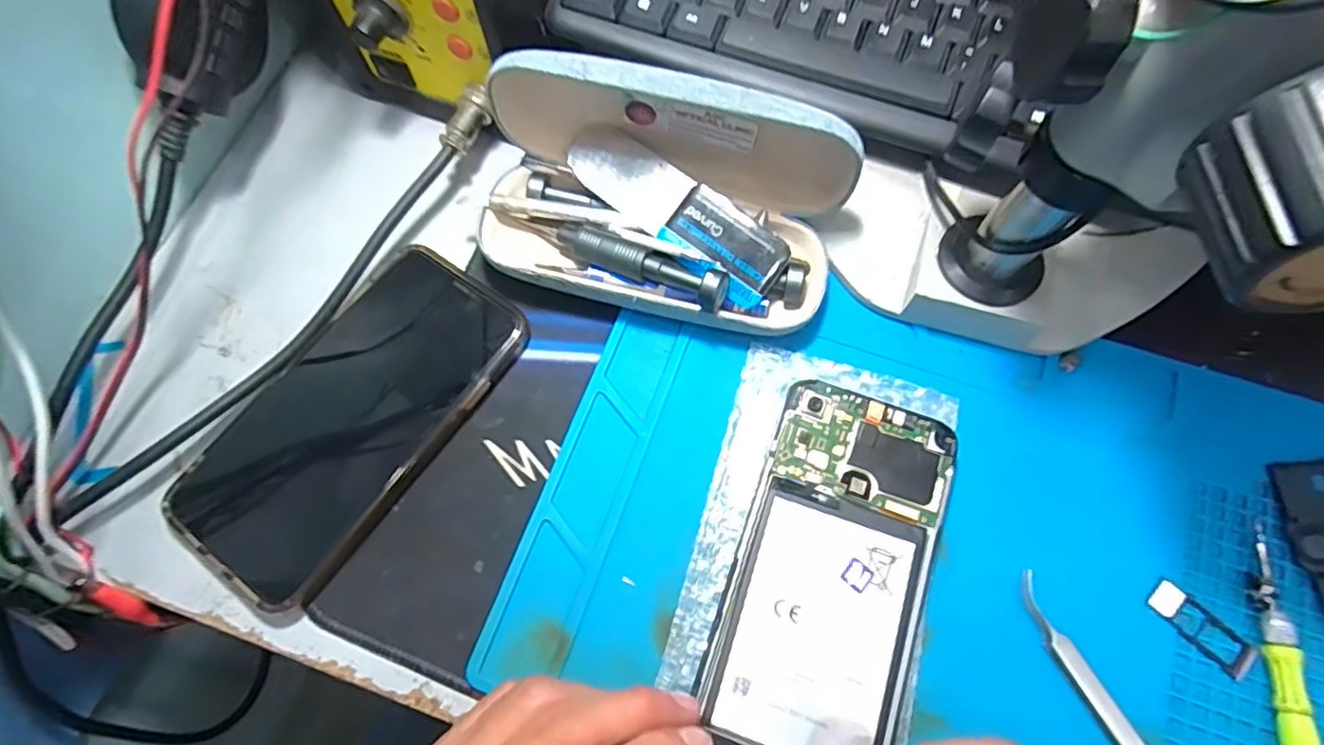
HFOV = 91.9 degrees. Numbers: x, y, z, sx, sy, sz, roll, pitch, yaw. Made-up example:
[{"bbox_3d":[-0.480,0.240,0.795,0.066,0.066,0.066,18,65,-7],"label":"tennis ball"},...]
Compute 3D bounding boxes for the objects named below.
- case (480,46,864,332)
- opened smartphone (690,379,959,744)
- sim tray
[{"bbox_3d":[-0.003,-0.075,0.277,0.157,0.079,0.083,14,72,7],"label":"case"},{"bbox_3d":[0.064,0.089,0.249,0.074,0.011,0.166,17,72,8],"label":"opened smartphone"},{"bbox_3d":[0.211,0.100,0.251,0.016,0.004,0.040,-43,75,-12],"label":"sim tray"}]

